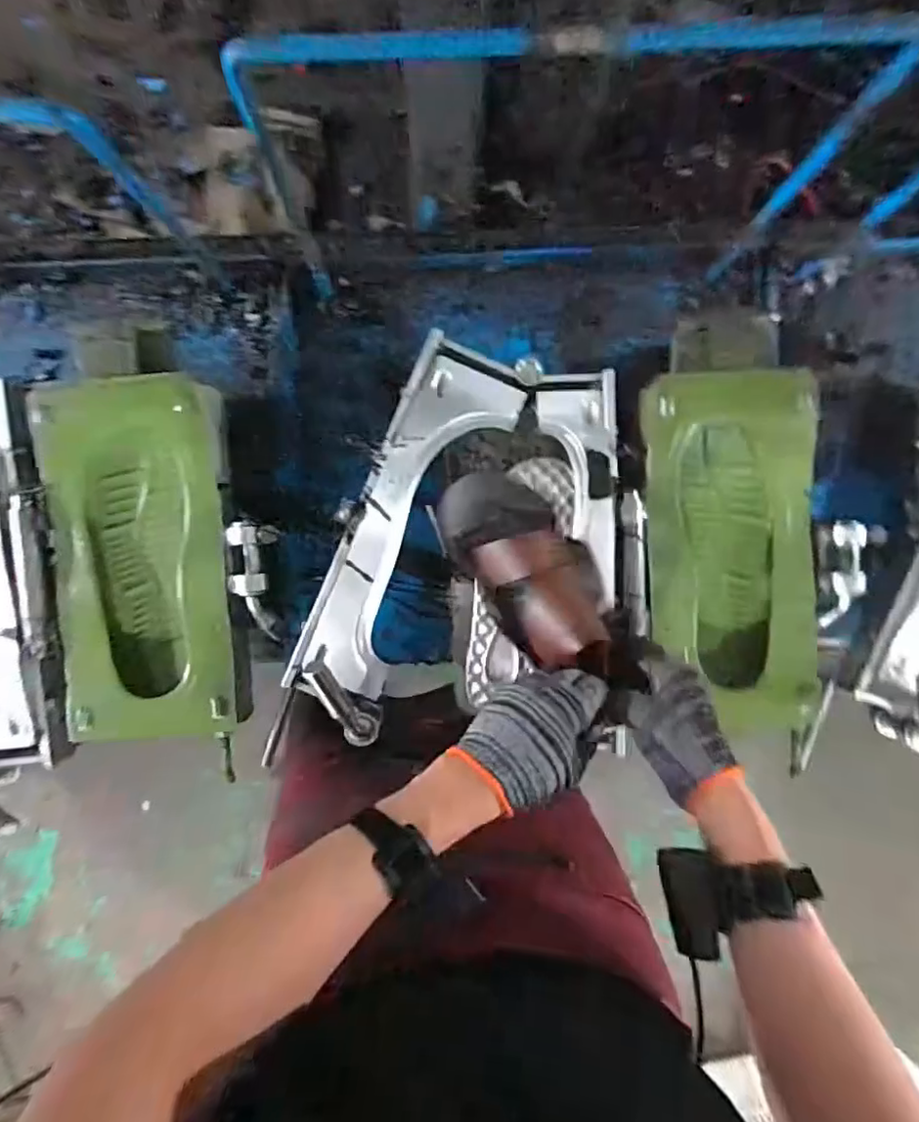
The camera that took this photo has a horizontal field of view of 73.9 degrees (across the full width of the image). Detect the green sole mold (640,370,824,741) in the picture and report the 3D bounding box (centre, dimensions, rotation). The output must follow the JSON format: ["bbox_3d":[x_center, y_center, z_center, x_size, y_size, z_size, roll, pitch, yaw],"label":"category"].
[{"bbox_3d":[0.278,-0.023,0.631,0.170,0.051,0.336,-5,94,0],"label":"green sole mold"}]

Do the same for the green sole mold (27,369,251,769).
[{"bbox_3d":[-0.323,0.007,0.633,0.184,0.054,0.369,-5,94,0],"label":"green sole mold"}]

